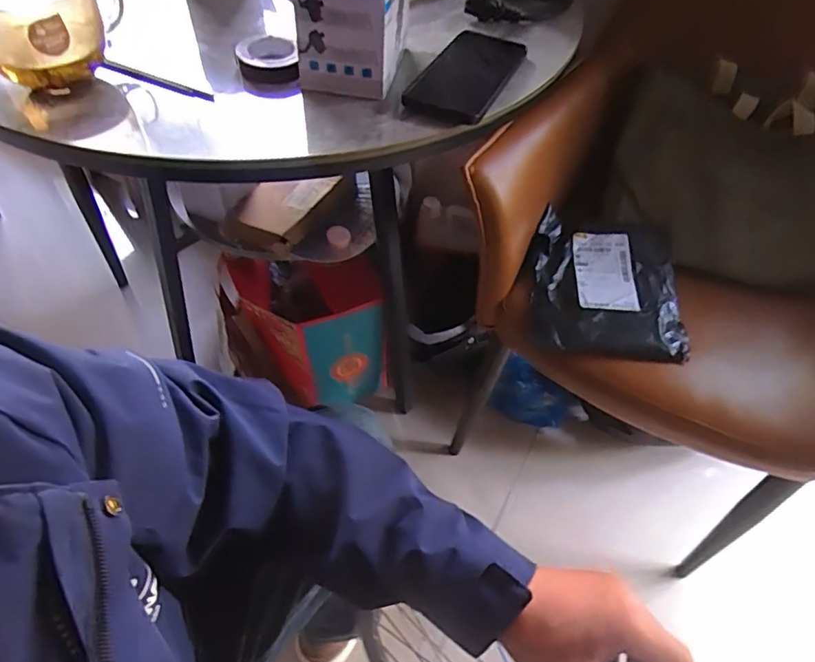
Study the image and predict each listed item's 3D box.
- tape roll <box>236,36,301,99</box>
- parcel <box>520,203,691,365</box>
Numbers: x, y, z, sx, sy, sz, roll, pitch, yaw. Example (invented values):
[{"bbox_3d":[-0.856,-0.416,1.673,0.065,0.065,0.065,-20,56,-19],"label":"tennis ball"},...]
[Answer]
[{"bbox_3d":[-0.137,-0.259,0.544,0.054,0.040,0.062,-13,54,-13],"label":"tape roll"},{"bbox_3d":[0.254,-0.058,0.723,0.192,0.045,0.213,3,52,-2],"label":"parcel"}]

